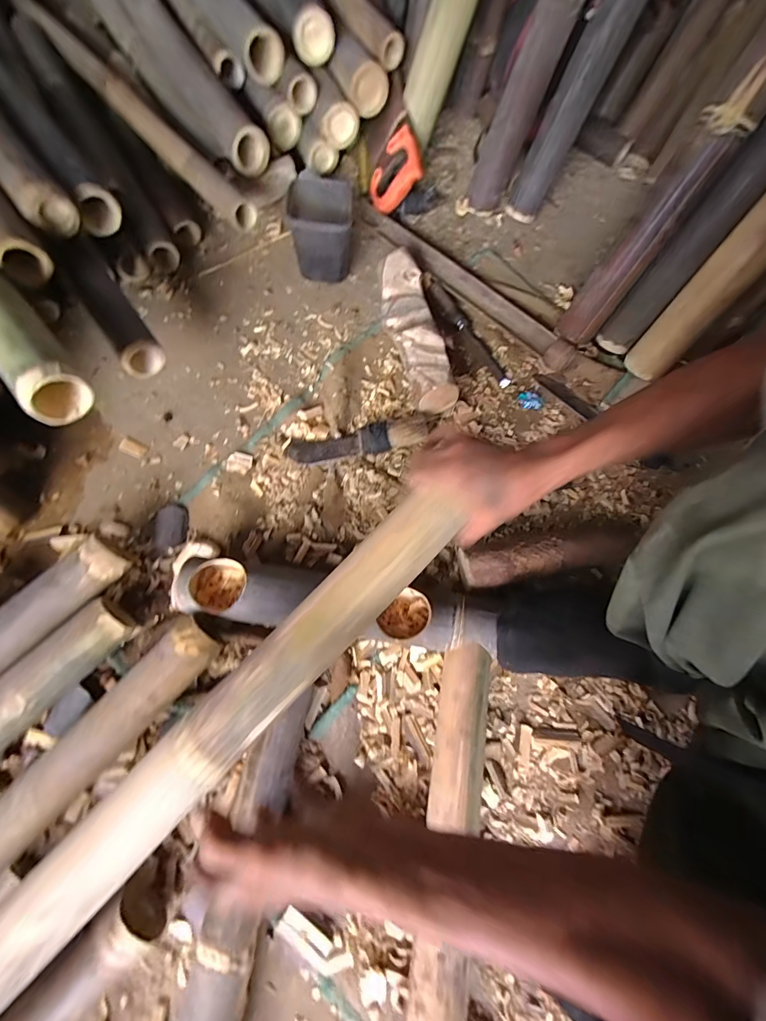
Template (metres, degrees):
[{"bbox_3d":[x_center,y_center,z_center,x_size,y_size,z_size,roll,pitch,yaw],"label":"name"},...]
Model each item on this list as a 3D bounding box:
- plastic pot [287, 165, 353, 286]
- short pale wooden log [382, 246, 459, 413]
[{"bbox_3d":[-0.113,-0.504,0.755,0.102,0.133,0.135,-1,70,-1],"label":"plastic pot"},{"bbox_3d":[0.053,-0.318,0.719,0.080,0.070,0.316,-13,71,-6],"label":"short pale wooden log"}]

